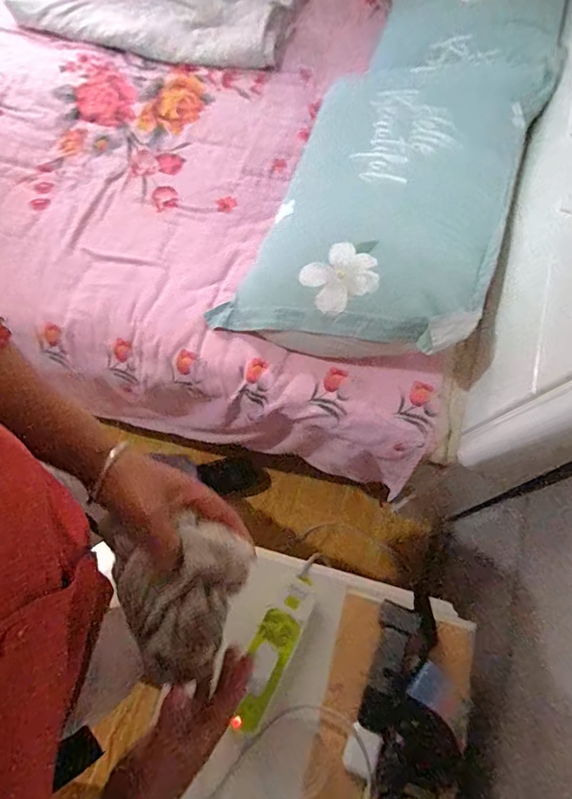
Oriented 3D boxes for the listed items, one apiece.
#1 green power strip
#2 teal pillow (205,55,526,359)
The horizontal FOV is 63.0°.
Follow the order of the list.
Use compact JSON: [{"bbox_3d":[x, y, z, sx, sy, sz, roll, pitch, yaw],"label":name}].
[{"bbox_3d":[-0.019,0.349,0.648,0.056,0.026,0.206,24,70,10],"label":"green power strip"},{"bbox_3d":[0.182,-0.386,0.833,0.431,0.125,0.681,18,68,20],"label":"teal pillow"}]

